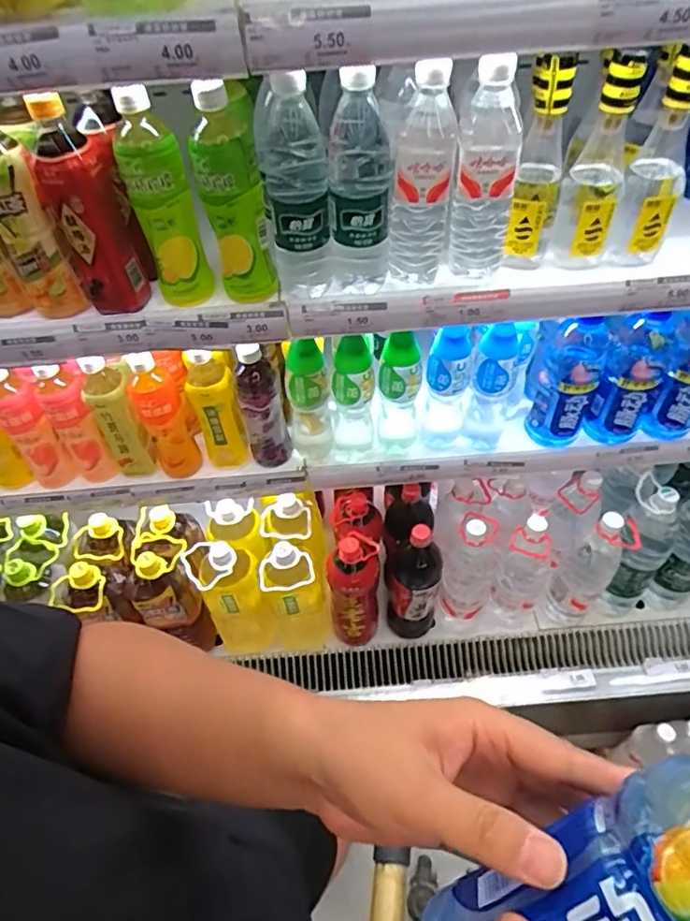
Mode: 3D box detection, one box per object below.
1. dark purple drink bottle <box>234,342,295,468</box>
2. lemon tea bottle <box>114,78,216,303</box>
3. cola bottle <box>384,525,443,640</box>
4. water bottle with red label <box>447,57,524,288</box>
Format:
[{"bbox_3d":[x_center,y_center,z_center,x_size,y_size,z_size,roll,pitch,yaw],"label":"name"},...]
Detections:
[{"bbox_3d":[-0.122,-0.084,0.831,0.067,0.219,0.063,-11,49,-7],"label":"dark purple drink bottle"},{"bbox_3d":[-0.194,-0.272,0.596,0.060,0.224,0.065,-19,50,-14],"label":"lemon tea bottle"},{"bbox_3d":[0.120,0.228,1.009,0.094,0.314,0.085,7,49,9],"label":"cola bottle"},{"bbox_3d":[0.151,-0.301,0.602,0.063,0.217,0.060,7,49,9],"label":"water bottle with red label"}]

